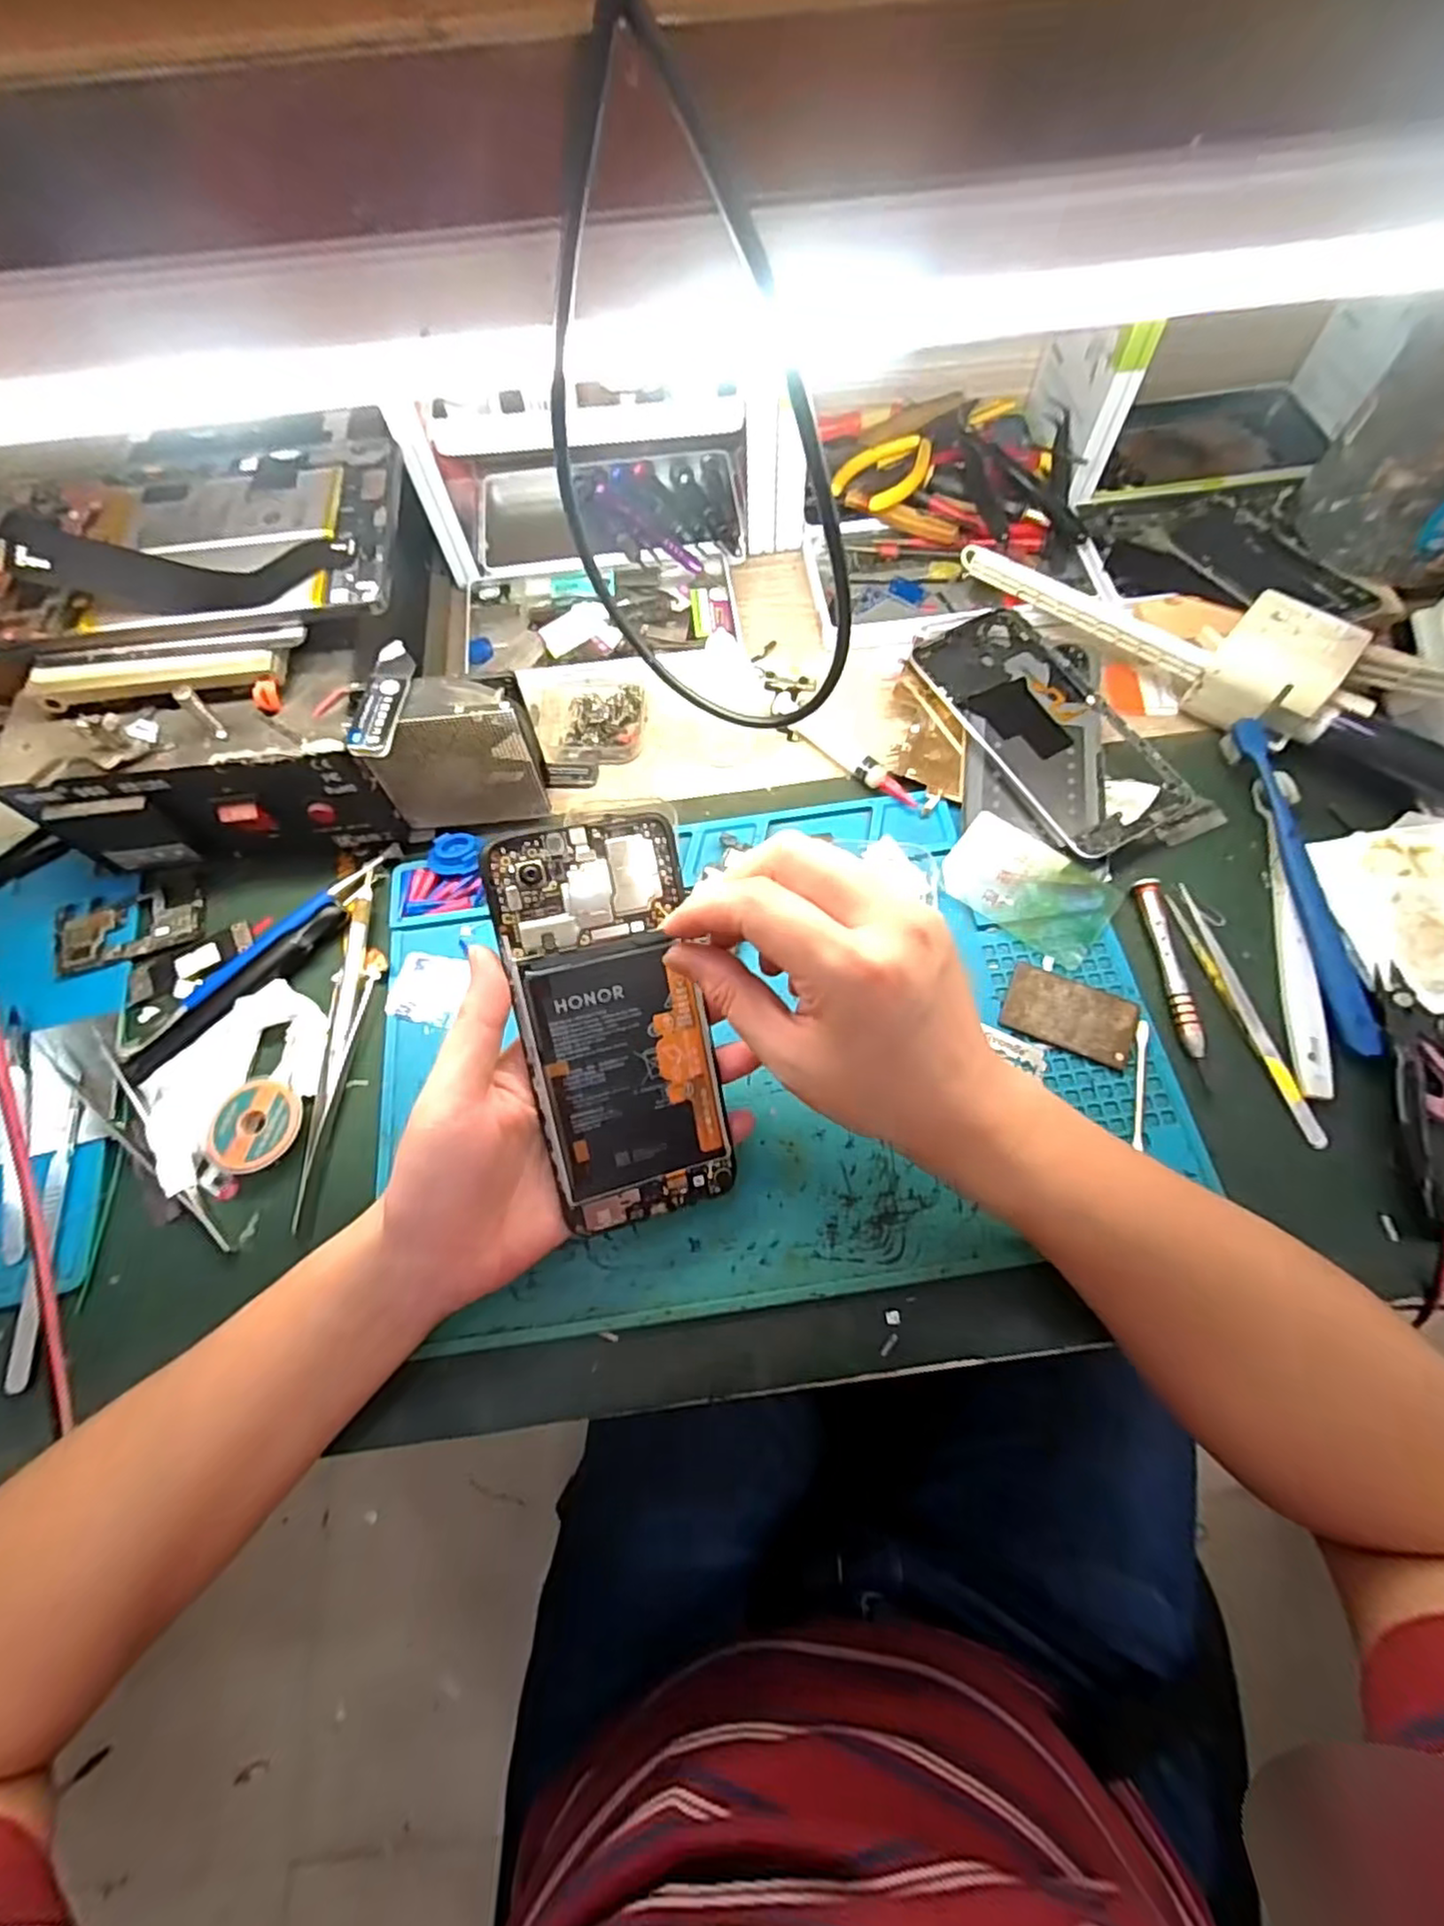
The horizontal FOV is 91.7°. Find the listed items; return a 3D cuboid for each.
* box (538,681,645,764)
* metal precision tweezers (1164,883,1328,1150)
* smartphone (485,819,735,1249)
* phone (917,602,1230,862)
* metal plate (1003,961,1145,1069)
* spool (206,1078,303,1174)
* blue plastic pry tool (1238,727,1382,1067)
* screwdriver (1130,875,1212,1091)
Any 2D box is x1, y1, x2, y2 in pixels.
[{"bbox_3d":[-0.080,-0.153,0.430,0.065,0.015,0.058,2,68,3],"label":"box"},{"bbox_3d":[0.254,0.023,0.341,0.009,0.011,0.133,-16,68,-4],"label":"metal precision tweezers"},{"bbox_3d":[-0.041,0.027,0.283,0.072,0.004,0.164,-13,101,-15],"label":"smartphone"},{"bbox_3d":[0.194,-0.136,0.405,0.089,0.011,0.177,-28,70,-9],"label":"phone"},{"bbox_3d":[0.172,0.025,0.347,0.060,0.004,0.037,20,69,14],"label":"metal plate"},{"bbox_3d":[-0.222,0.077,0.334,0.039,0.010,0.043,3,68,4],"label":"spool"},{"bbox_3d":[0.299,-0.045,0.360,0.018,0.016,0.185,-3,68,1],"label":"blue plastic pry tool"},{"bbox_3d":[0.227,0.007,0.350,0.011,0.007,0.107,-4,68,1],"label":"screwdriver"}]

